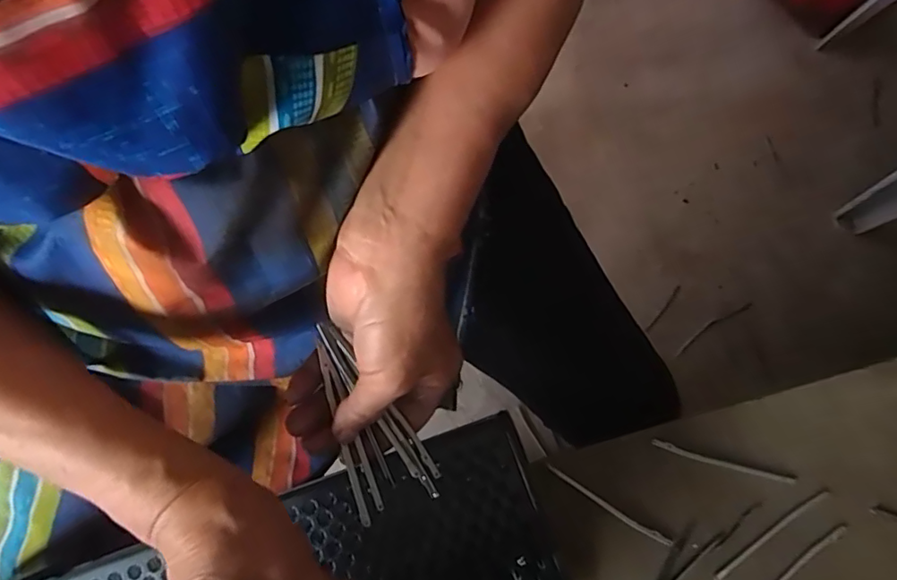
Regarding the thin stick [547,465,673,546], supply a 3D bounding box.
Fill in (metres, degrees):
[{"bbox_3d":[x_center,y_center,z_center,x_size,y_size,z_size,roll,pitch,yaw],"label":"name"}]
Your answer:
[{"bbox_3d":[0.120,0.162,0.420,0.103,0.005,0.007,31,79,8],"label":"thin stick"}]

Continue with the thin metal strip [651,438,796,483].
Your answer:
[{"bbox_3d":[0.208,0.131,0.422,0.107,0.004,0.007,16,74,5],"label":"thin metal strip"}]

